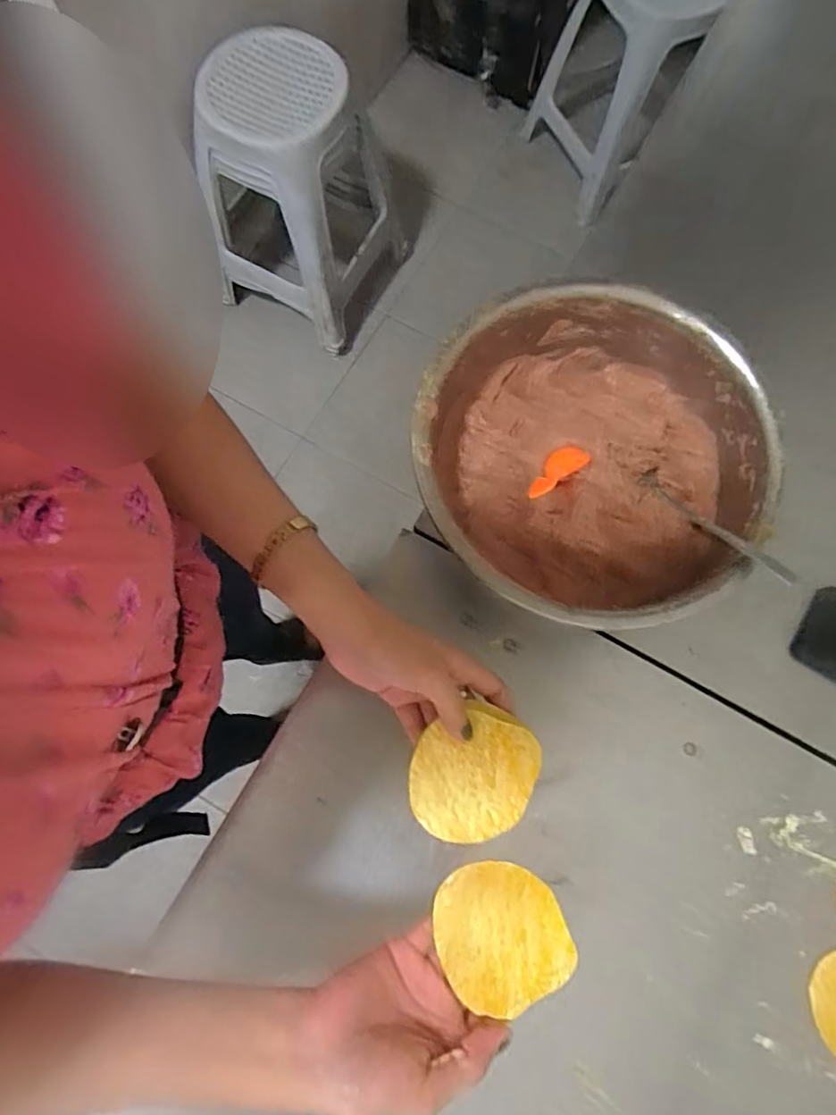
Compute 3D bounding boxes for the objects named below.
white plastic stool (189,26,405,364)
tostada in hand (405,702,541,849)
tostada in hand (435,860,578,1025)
[{"bbox_3d":[-0.242,-0.764,1.288,0.337,0.511,0.335,27,76,5],"label":"white plastic stool"},{"bbox_3d":[0.036,0.141,0.390,0.076,0.017,0.085,23,75,6],"label":"tostada in hand"},{"bbox_3d":[0.049,0.223,0.356,0.075,0.016,0.075,-4,78,17],"label":"tostada in hand"}]

